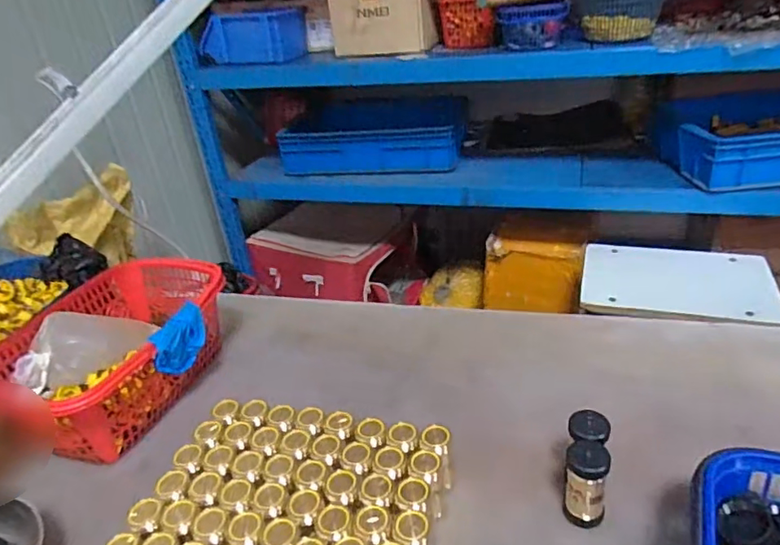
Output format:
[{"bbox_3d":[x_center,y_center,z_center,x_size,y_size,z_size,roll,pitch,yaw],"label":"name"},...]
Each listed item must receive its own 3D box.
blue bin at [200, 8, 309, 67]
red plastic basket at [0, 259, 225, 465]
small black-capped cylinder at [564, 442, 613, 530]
[{"bbox_3d":[-0.345,-0.598,1.379,0.232,0.115,0.136,6,33,21],"label":"blue bin"},{"bbox_3d":[-0.339,0.089,0.689,0.218,0.110,0.295,9,34,24],"label":"red plastic basket"},{"bbox_3d":[0.171,0.185,0.472,0.034,0.080,0.027,4,32,17],"label":"small black-capped cylinder"}]

